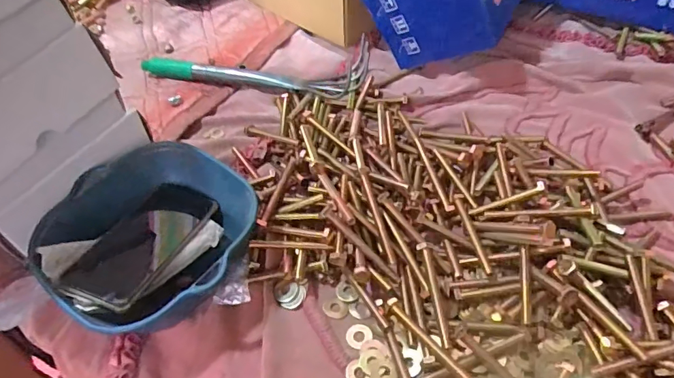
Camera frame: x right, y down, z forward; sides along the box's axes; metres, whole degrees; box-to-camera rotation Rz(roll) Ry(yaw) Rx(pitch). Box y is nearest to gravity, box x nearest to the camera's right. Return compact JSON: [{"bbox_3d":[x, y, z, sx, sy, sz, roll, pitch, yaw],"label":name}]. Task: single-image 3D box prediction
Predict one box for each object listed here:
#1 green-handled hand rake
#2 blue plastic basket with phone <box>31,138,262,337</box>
[{"bbox_3d":[-0.118,-0.205,0.719,0.342,0.045,0.145,10,51,10],"label":"green-handled hand rake"},{"bbox_3d":[-0.182,0.050,0.471,0.191,0.081,0.183,-1,50,1],"label":"blue plastic basket with phone"}]

